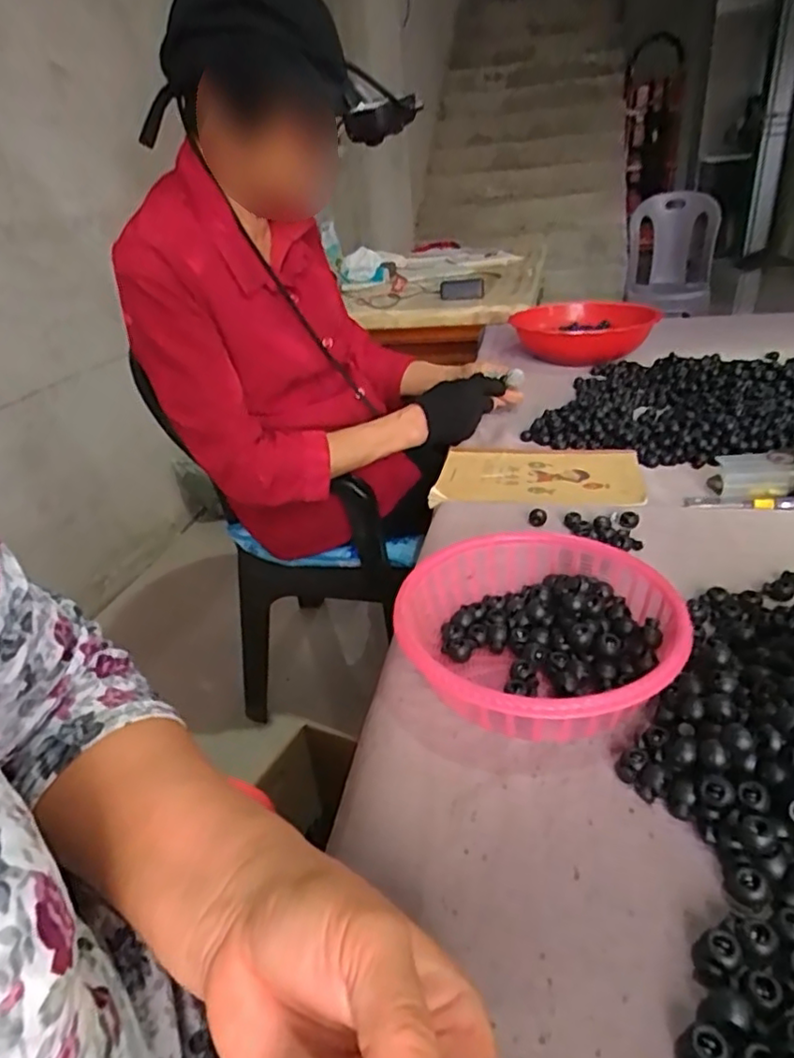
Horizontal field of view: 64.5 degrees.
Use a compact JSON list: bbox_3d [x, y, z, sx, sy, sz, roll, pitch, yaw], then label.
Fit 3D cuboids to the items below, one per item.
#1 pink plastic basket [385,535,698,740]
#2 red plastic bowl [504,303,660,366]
[{"bbox_3d":[0.087,0.066,0.394,0.163,0.052,0.167,8,33,20],"label":"pink plastic basket"},{"bbox_3d":[0.316,-0.333,1.075,0.216,0.066,0.216,-1,30,8],"label":"red plastic bowl"}]

